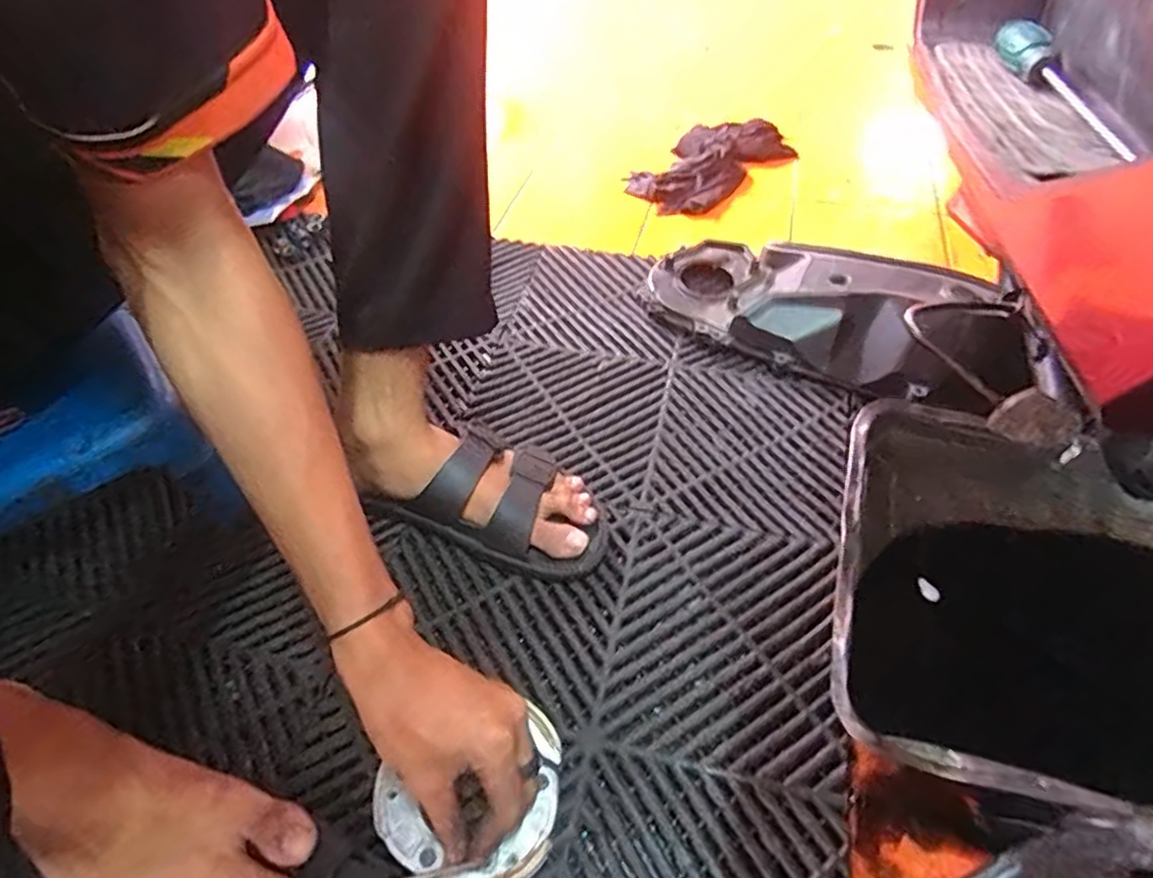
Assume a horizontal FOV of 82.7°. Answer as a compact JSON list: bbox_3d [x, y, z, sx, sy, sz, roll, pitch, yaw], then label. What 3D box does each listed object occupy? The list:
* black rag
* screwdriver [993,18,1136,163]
[{"bbox_3d":[0.201,-0.425,1.007,0.263,0.047,0.162,-35,57,-26],"label":"black rag"},{"bbox_3d":[0.357,-0.257,0.479,0.025,0.021,0.250,5,49,6],"label":"screwdriver"}]

